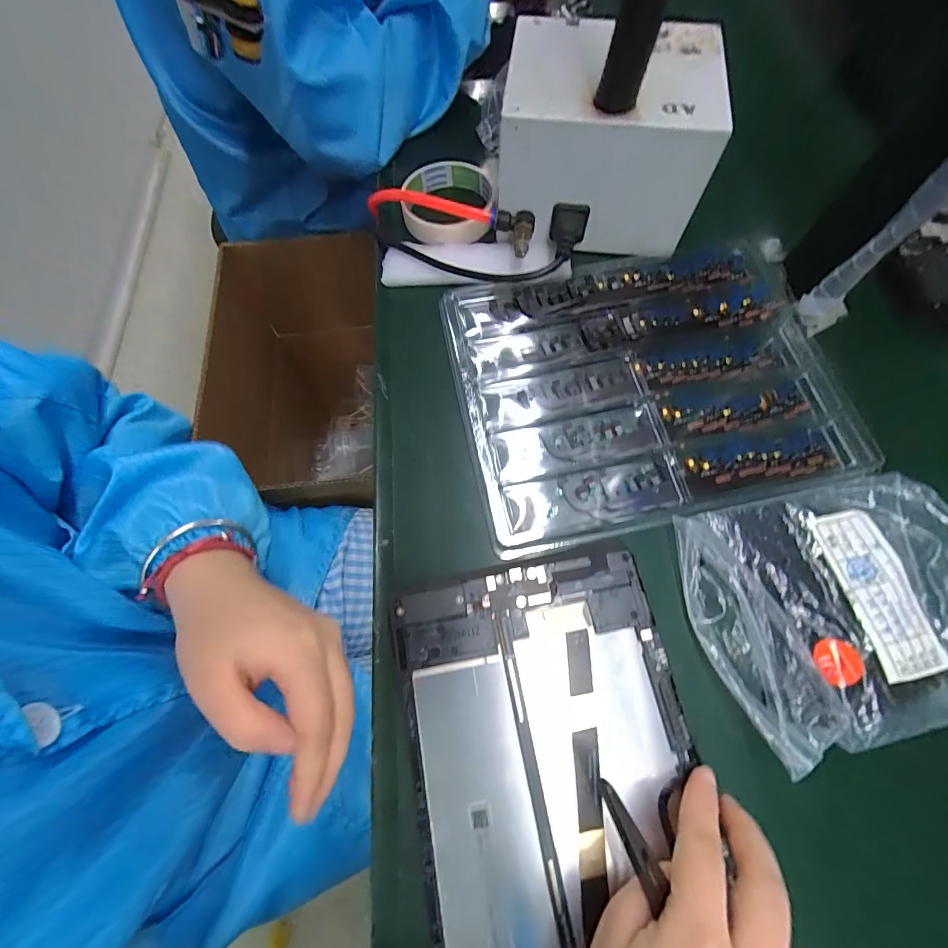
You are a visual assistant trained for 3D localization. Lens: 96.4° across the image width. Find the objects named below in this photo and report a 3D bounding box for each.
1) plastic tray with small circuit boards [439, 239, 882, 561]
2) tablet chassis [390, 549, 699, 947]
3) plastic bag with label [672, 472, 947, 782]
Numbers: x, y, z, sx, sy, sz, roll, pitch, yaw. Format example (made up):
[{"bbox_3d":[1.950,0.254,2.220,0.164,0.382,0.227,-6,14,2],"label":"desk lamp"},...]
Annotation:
[{"bbox_3d":[0.129,-0.072,0.323,0.277,0.016,0.217,-11,70,-2],"label":"plastic tray with small circuit boards"},{"bbox_3d":[0.042,0.154,0.222,0.147,0.009,0.203,-11,70,-2],"label":"tablet chassis"},{"bbox_3d":[0.221,0.077,0.252,0.168,0.034,0.140,-11,70,-2],"label":"plastic bag with label"}]

